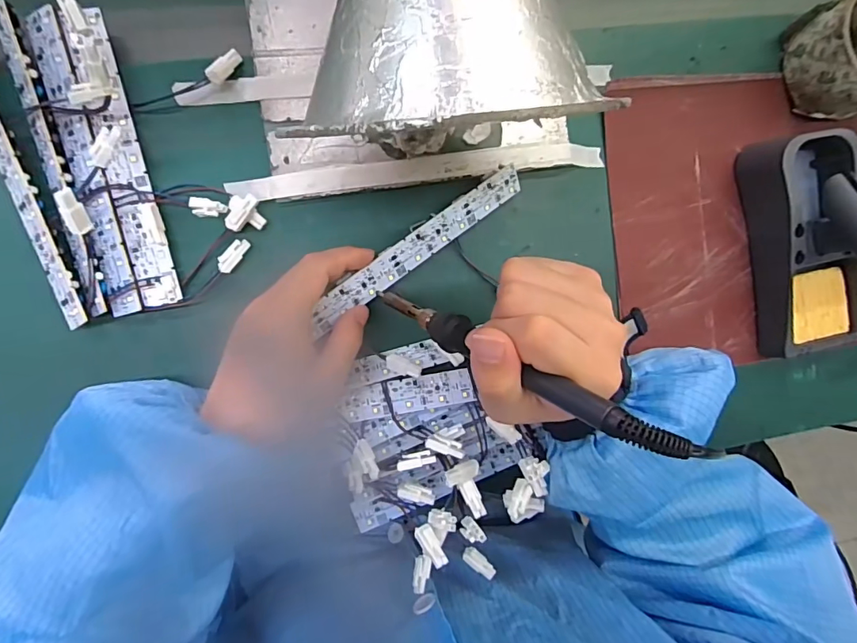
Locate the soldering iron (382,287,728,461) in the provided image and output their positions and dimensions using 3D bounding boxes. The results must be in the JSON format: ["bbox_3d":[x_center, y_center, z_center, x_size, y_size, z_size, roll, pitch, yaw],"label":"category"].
[{"bbox_3d":[0.031,0.015,0.244,0.012,0.206,0.020,38,83,-44],"label":"soldering iron"}]

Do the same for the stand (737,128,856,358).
[{"bbox_3d":[0.303,-0.059,0.356,0.071,0.085,0.164,-9,93,-7],"label":"stand"}]

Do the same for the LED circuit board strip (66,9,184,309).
[{"bbox_3d":[-0.197,-0.103,0.309,0.024,0.006,0.187,-15,96,-23],"label":"LED circuit board strip"}]

